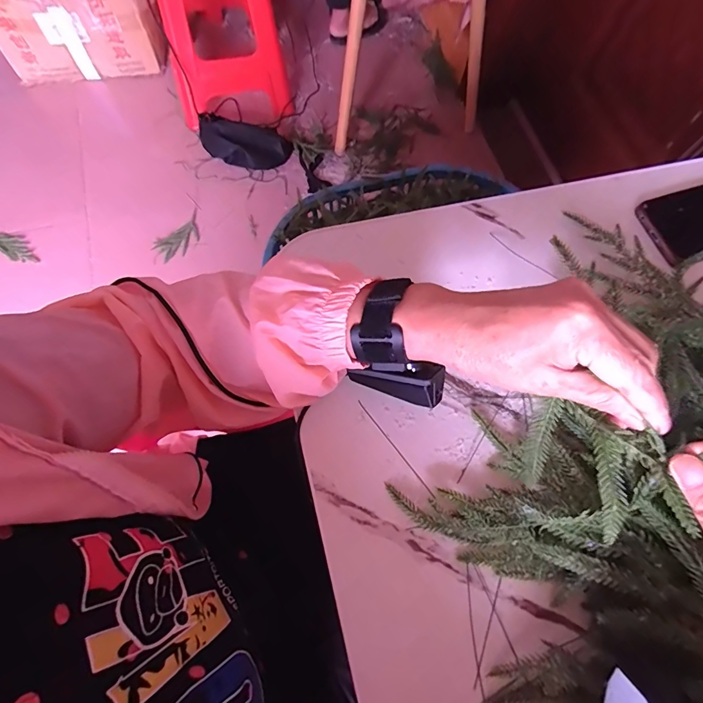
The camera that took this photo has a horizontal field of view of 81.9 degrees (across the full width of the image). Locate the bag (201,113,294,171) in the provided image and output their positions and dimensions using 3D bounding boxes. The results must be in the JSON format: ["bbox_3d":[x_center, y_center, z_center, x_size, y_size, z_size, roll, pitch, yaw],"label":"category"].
[{"bbox_3d":[-0.334,-0.646,1.259,0.284,0.085,0.130,15,70,3],"label":"bag"}]

